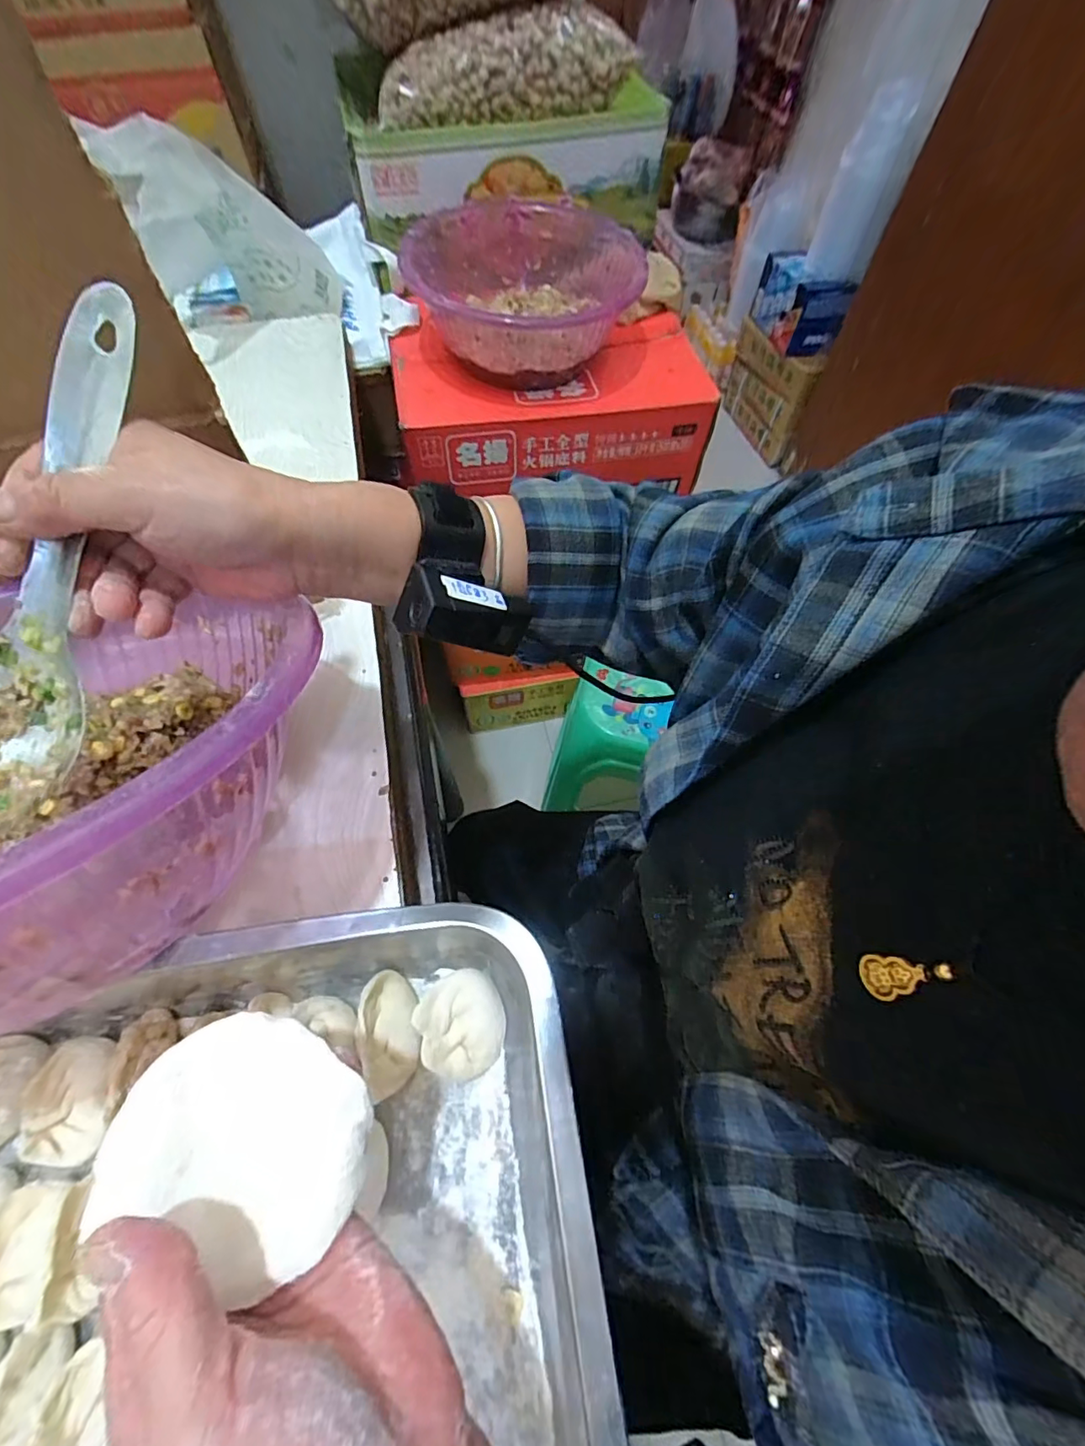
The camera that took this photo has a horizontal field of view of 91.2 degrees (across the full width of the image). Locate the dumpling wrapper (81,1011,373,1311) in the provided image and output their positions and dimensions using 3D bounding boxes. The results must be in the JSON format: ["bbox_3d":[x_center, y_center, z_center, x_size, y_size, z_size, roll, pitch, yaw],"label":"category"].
[{"bbox_3d":[-0.103,0.144,0.186,0.083,0.009,0.066,21,62,2],"label":"dumpling wrapper"}]

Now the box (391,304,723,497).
[{"bbox_3d":[0.008,-0.478,0.780,0.415,0.141,0.221,-8,61,-6],"label":"box"}]

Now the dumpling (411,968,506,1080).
[{"bbox_3d":[-0.042,0.161,0.284,0.043,0.034,0.047,1,58,-2],"label":"dumpling"}]

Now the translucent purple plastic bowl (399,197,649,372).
[{"bbox_3d":[-0.029,-0.595,0.733,0.315,0.091,0.333,1,61,-1],"label":"translucent purple plastic bowl"}]

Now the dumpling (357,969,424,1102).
[{"bbox_3d":[-0.081,0.164,0.282,0.027,0.034,0.056,-8,59,-7],"label":"dumpling"}]

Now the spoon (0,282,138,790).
[{"bbox_3d":[-0.203,-0.066,0.207,0.064,0.045,0.212,19,93,9],"label":"spoon"}]

